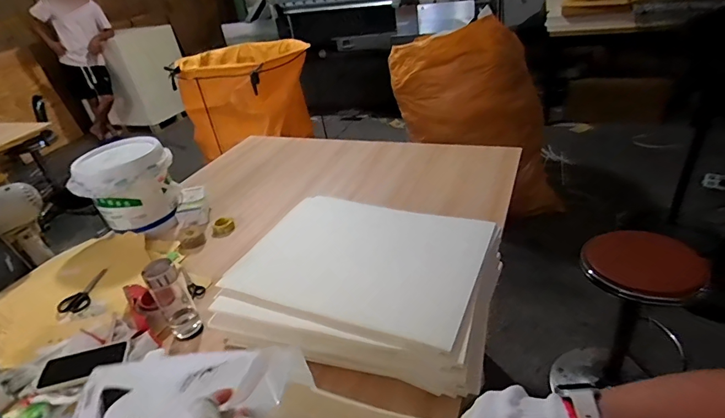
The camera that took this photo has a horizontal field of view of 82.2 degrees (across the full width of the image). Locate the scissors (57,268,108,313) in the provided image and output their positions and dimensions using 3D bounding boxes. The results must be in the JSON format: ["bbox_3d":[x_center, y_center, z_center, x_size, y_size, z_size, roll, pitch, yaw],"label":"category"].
[{"bbox_3d":[-0.688,0.198,1.052,0.065,0.016,0.168,-2,32,9],"label":"scissors"}]

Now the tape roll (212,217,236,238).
[{"bbox_3d":[-0.425,0.056,1.267,0.070,0.043,0.066,-20,34,-19],"label":"tape roll"}]

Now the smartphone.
[{"bbox_3d":[-0.569,0.321,0.848,0.160,0.012,0.074,-13,32,-8],"label":"smartphone"}]

